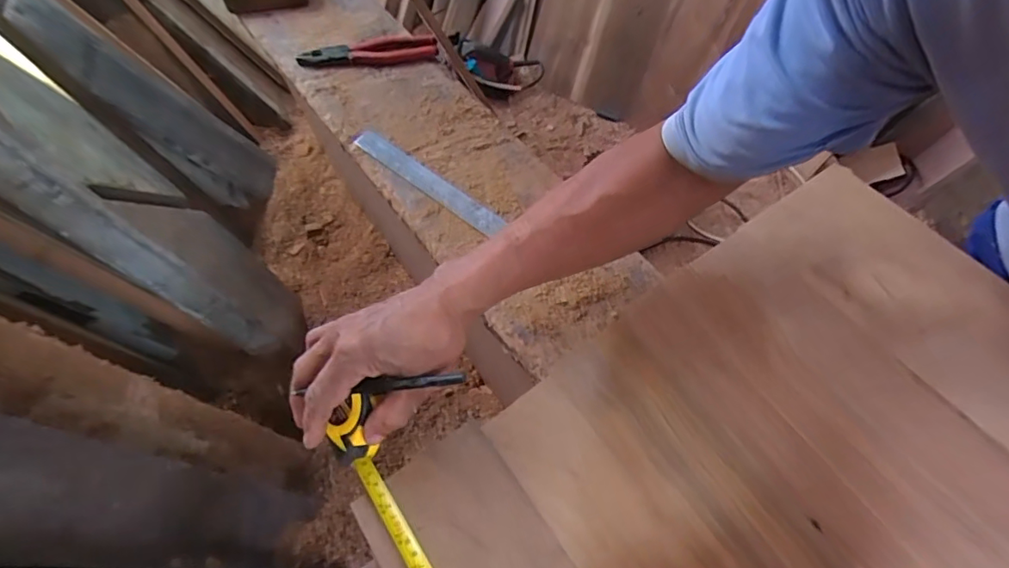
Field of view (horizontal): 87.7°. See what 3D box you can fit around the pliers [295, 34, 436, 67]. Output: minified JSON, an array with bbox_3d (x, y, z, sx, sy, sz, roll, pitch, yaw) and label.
[{"bbox_3d":[-0.193,-0.329,0.741,0.192,0.020,0.051,-5,58,2],"label":"pliers"}]

